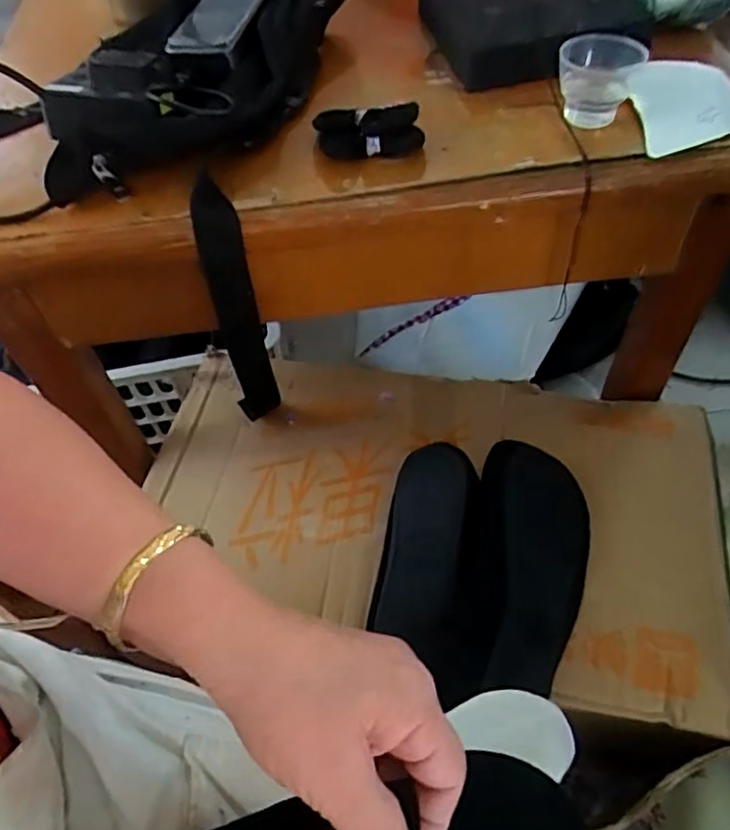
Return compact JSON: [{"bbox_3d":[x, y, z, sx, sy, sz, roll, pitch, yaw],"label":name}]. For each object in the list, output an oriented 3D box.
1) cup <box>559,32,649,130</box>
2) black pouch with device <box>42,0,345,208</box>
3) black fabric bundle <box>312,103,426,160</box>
[{"bbox_3d":[0.167,-0.243,0.453,0.051,0.046,0.055,-2,55,3],"label":"cup"},{"bbox_3d":[-0.117,-0.266,0.476,0.161,0.053,0.270,7,56,9],"label":"black pouch with device"},{"bbox_3d":[0.002,-0.201,0.448,0.075,0.021,0.040,2,55,6],"label":"black fabric bundle"}]

